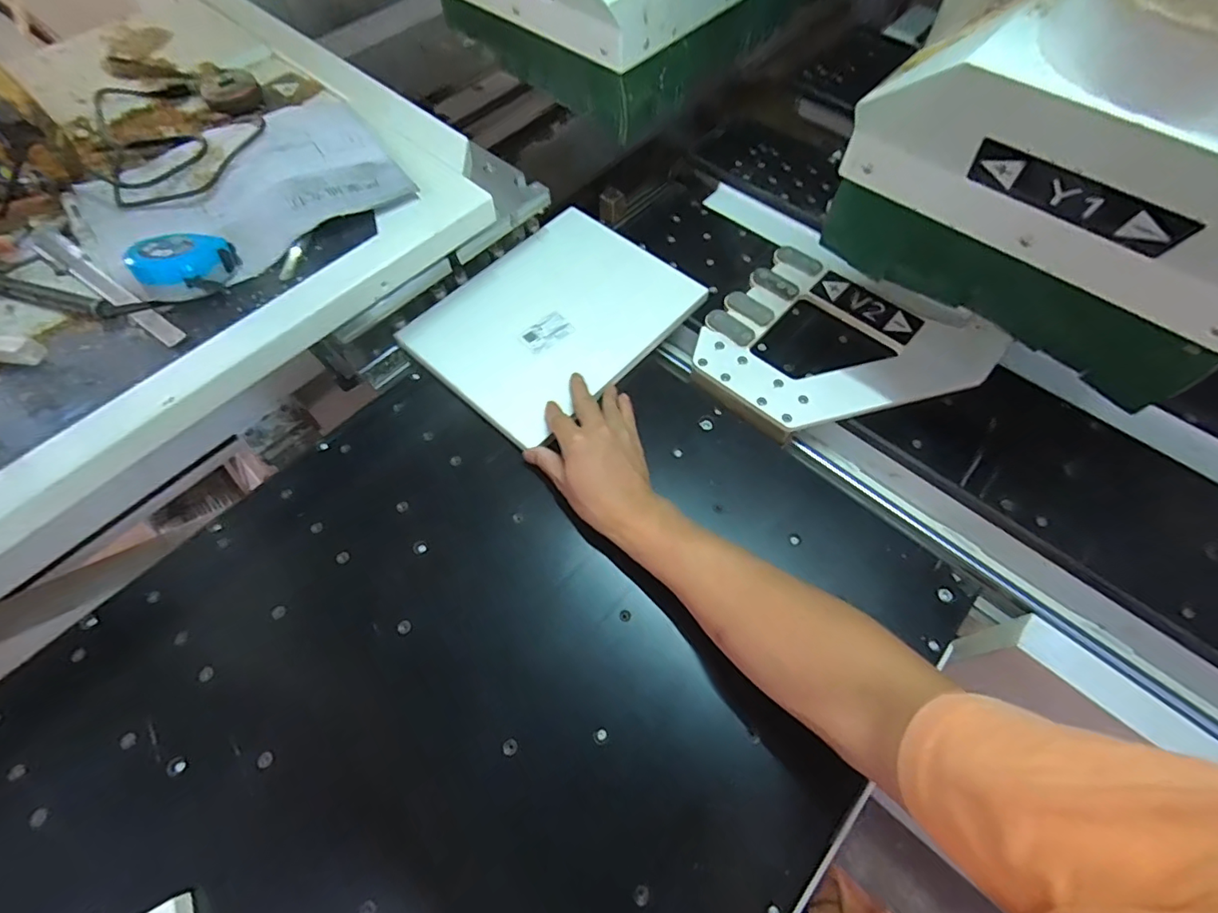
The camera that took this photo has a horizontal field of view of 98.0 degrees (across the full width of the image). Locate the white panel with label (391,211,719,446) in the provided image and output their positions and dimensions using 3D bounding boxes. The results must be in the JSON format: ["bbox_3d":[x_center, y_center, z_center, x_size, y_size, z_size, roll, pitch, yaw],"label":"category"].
[{"bbox_3d":[-0.062,-0.171,0.626,0.228,0.021,0.300,37,68,19],"label":"white panel with label"}]

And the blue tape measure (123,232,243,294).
[{"bbox_3d":[-0.376,-0.170,0.473,0.067,0.041,0.054,-9,62,-4],"label":"blue tape measure"}]

